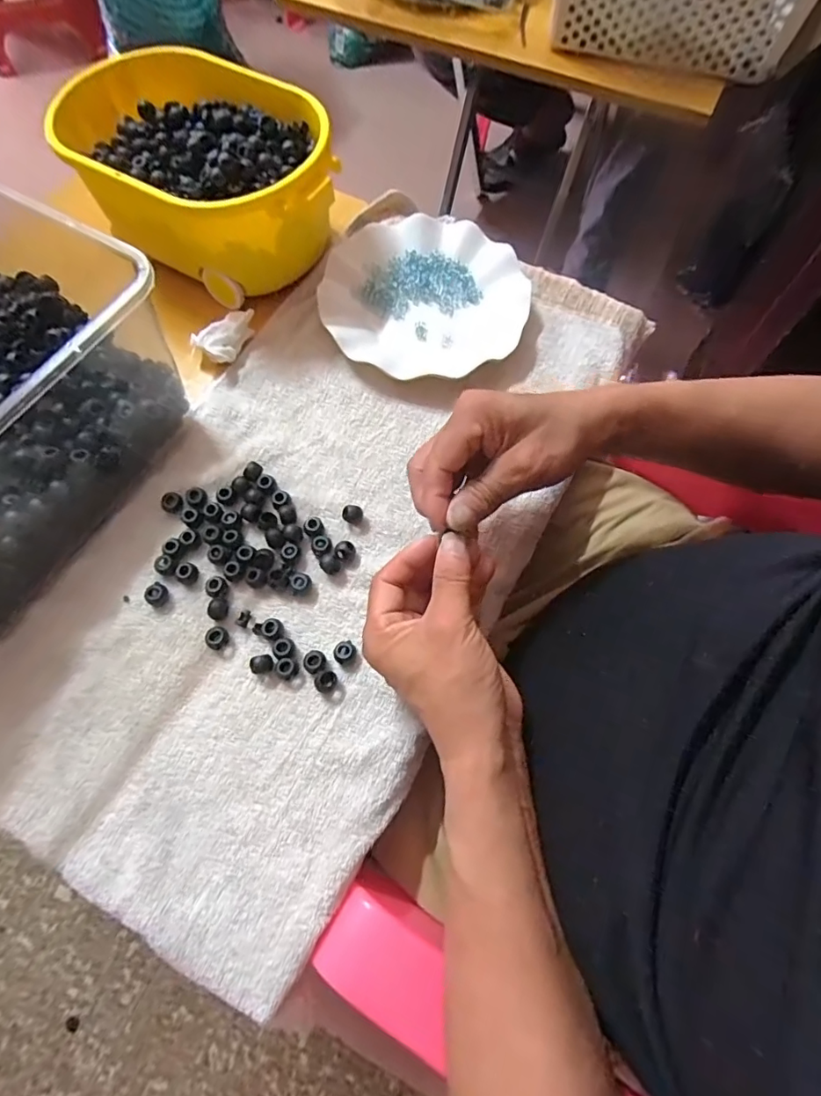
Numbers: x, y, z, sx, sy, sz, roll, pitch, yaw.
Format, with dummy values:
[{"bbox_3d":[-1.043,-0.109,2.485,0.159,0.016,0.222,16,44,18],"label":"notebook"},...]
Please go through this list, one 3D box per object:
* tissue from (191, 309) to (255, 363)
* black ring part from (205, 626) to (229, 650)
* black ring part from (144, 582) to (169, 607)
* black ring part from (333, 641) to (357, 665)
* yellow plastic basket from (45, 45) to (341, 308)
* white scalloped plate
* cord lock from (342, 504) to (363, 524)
[{"bbox_3d":[-0.158,-0.184,0.452,0.034,0.024,0.056,38,73,14],"label":"tissue"},{"bbox_3d":[-0.136,0.063,0.360,0.014,0.012,0.015,0,68,0],"label":"black ring part"},{"bbox_3d":[-0.183,0.034,0.370,0.012,0.011,0.015,19,69,8],"label":"black ring part"},{"bbox_3d":[-0.045,0.073,0.355,0.015,0.013,0.015,0,68,0],"label":"black ring part"},{"bbox_3d":[-0.176,-0.324,0.464,0.243,0.106,0.162,27,71,11],"label":"yellow plastic basket"},{"bbox_3d":[0.013,-0.234,0.472,0.179,0.024,0.179,2,68,1],"label":"white scalloped plate"},{"bbox_3d":[-0.044,-0.026,0.393,0.016,0.013,0.013,-21,70,-8],"label":"cord lock"}]

